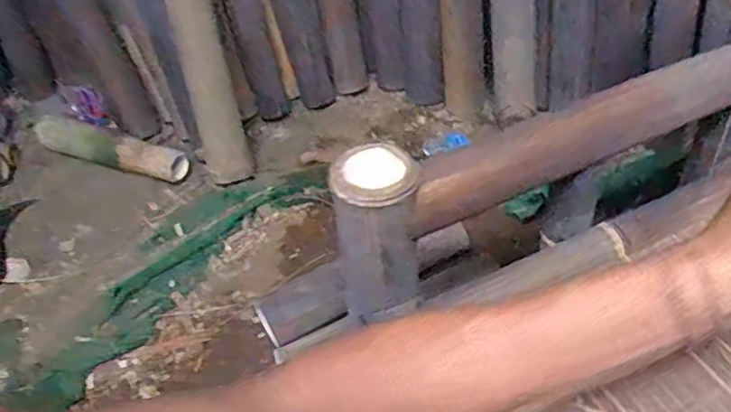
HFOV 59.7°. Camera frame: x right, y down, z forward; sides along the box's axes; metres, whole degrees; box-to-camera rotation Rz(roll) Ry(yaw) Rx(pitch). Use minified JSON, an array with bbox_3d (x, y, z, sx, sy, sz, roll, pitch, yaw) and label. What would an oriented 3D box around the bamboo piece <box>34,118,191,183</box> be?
[{"bbox_3d":[-0.511,-0.122,1.272,0.366,0.059,0.077,16,50,21],"label":"bamboo piece"}]

